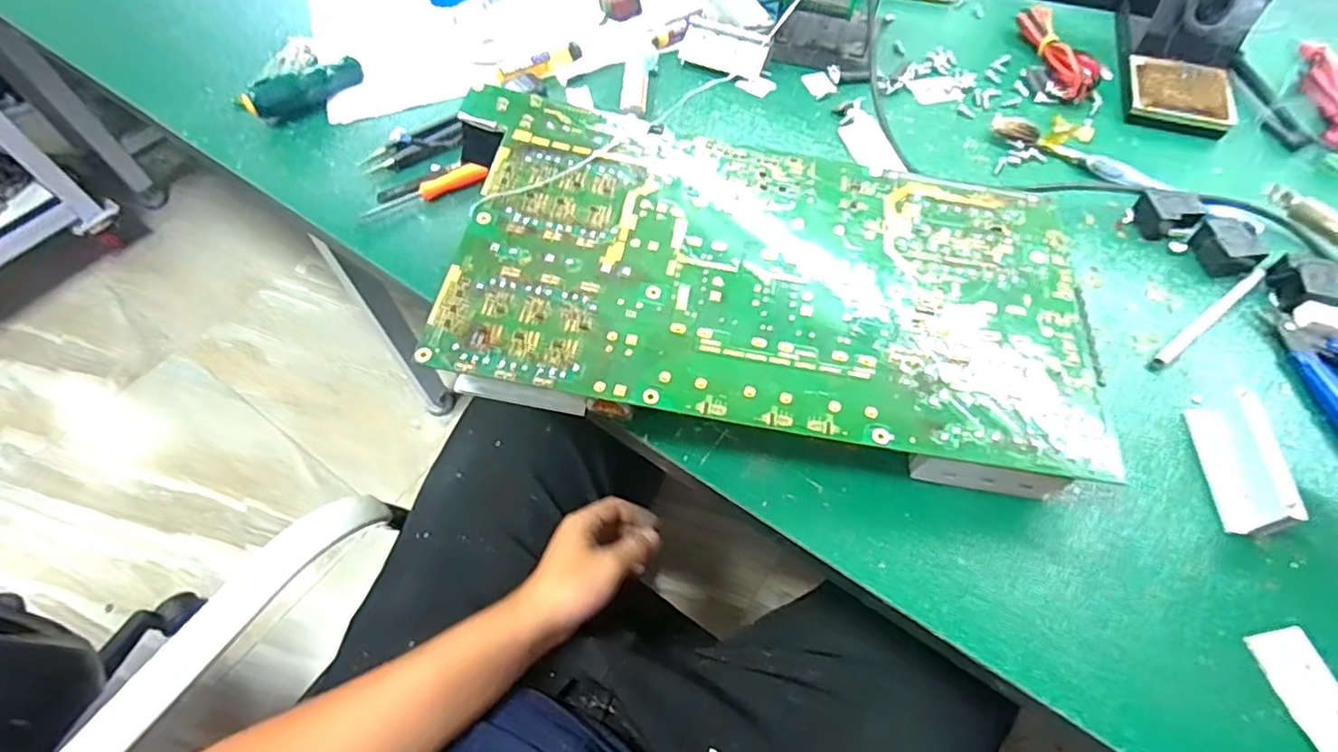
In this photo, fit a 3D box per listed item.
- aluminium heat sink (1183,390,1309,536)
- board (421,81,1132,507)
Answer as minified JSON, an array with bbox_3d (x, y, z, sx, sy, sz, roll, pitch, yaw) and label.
[{"bbox_3d":[0.286,0.042,0.312,0.013,0.034,0.067,6,59,3],"label":"aluminium heat sink"},{"bbox_3d":[0.051,-0.055,0.352,0.348,0.029,0.191,11,60,1],"label":"board"}]

